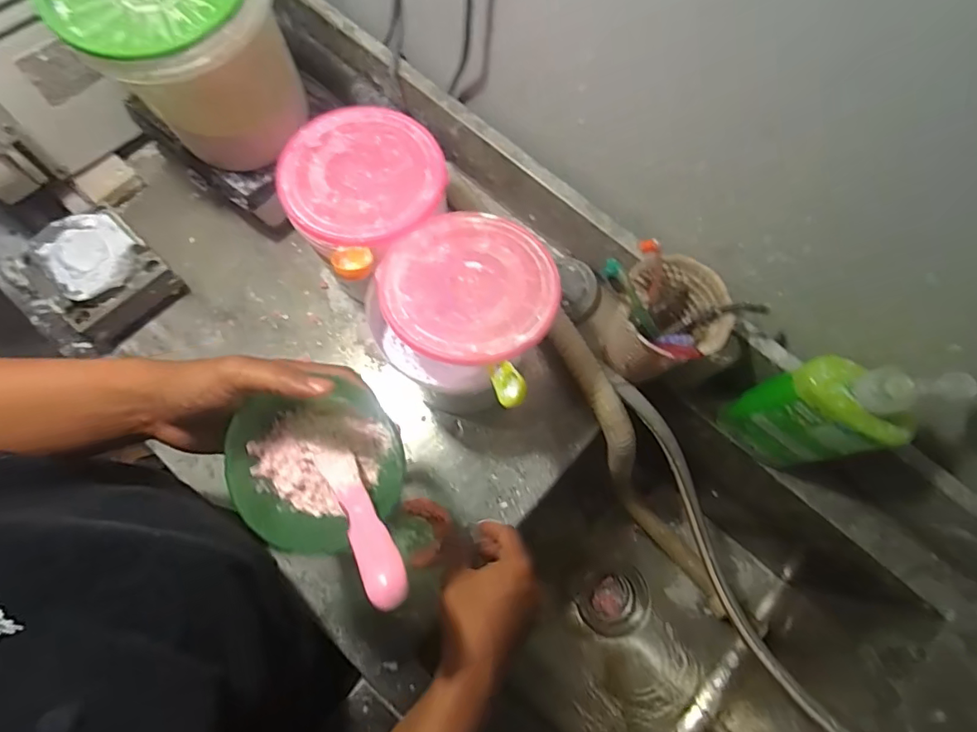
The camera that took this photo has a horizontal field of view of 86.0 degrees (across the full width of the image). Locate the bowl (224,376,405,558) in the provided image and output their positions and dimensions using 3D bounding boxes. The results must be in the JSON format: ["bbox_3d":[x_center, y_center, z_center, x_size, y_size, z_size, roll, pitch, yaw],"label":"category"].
[{"bbox_3d":[-0.123,0.074,0.384,0.112,0.063,0.114,0,74,-1],"label":"bowl"}]

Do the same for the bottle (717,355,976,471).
[{"bbox_3d":[0.305,0.046,0.496,0.103,0.205,0.062,25,75,5],"label":"bottle"}]

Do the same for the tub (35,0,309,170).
[{"bbox_3d":[-0.286,-0.306,0.515,0.174,0.168,0.166,0,74,-1],"label":"tub"}]

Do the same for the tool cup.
[{"bbox_3d":[0.170,-0.043,0.556,0.117,0.166,0.100,25,75,5],"label":"tool cup"}]

